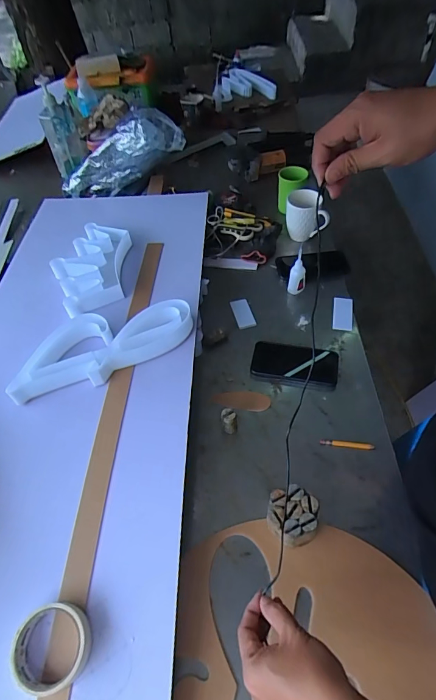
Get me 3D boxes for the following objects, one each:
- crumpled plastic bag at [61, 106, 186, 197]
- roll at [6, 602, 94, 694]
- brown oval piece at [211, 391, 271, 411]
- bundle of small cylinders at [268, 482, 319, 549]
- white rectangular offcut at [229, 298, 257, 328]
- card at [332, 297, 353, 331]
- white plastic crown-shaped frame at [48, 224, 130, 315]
[{"bbox_3d":[-0.277,-0.526,1.069,0.377,0.136,0.127,-21,48,23],"label":"crumpled plastic bag"},{"bbox_3d":[-0.202,0.360,0.472,0.090,0.034,0.086,-13,52,-5],"label":"roll"},{"bbox_3d":[0.043,0.094,0.725,0.105,0.005,0.040,4,53,8],"label":"brown oval piece"},{"bbox_3d":[0.108,0.244,0.570,0.068,0.050,0.073,4,53,8],"label":"bundle of small cylinders"},{"bbox_3d":[0.055,-0.082,0.861,0.040,0.007,0.084,-13,52,-5],"label":"white rectangular offcut"},{"bbox_3d":[0.271,-0.080,0.843,0.040,0.009,0.091,7,53,11],"label":"card"},{"bbox_3d":[-0.284,-0.179,0.867,0.152,0.035,0.273,-4,52,2],"label":"white plastic crown-shaped frame"}]

